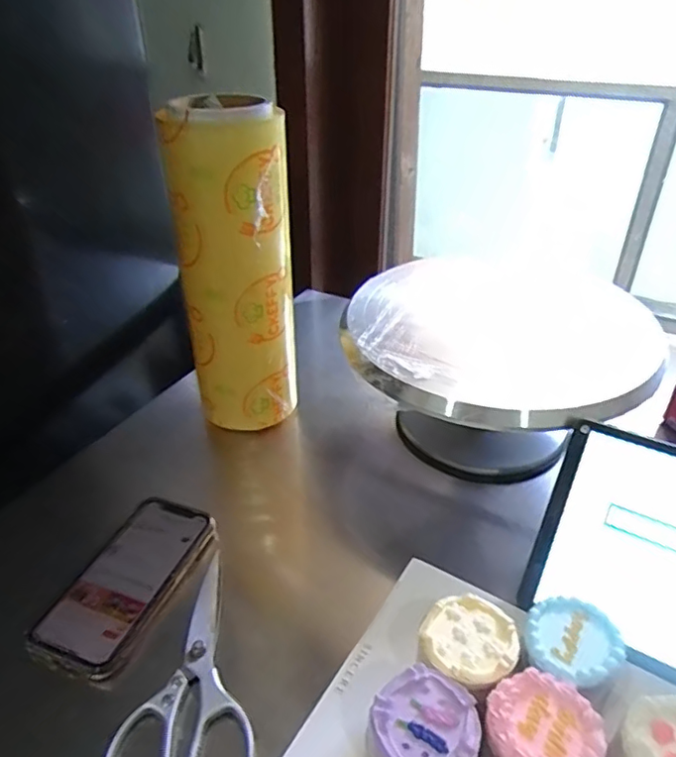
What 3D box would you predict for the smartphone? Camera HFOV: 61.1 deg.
[{"bbox_3d":[-0.164,0.159,0.457,0.073,0.017,0.151,12,36,18],"label":"smartphone"}]

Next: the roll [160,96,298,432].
[{"bbox_3d":[-0.099,-0.101,0.565,0.107,0.304,0.101,-5,35,-7],"label":"roll"}]

